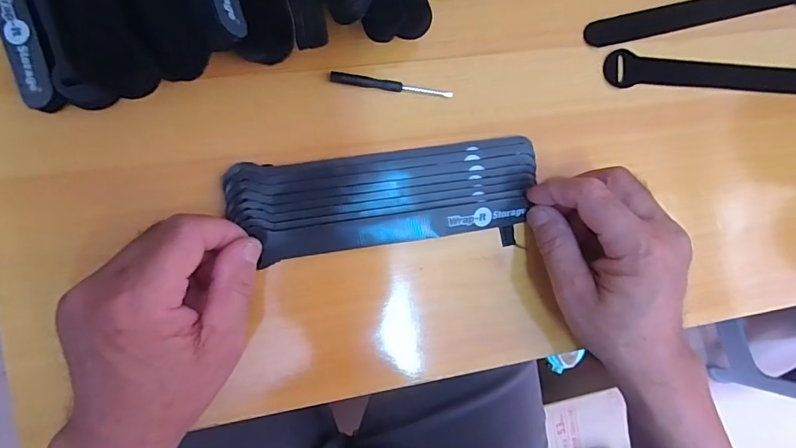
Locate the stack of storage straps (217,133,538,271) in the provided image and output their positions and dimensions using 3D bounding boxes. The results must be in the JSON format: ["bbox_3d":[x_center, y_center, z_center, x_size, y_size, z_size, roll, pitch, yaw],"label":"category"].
[{"bbox_3d":[-0.005,-0.017,0.288,0.195,0.016,0.061,-7,93,-8],"label":"stack of storage straps"}]

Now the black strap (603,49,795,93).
[{"bbox_3d":[0.243,-0.110,0.327,0.192,0.008,0.024,1,92,-10],"label":"black strap"}]

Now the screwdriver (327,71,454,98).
[{"bbox_3d":[-0.003,-0.089,0.284,0.079,0.005,0.007,5,91,-10],"label":"screwdriver"}]

